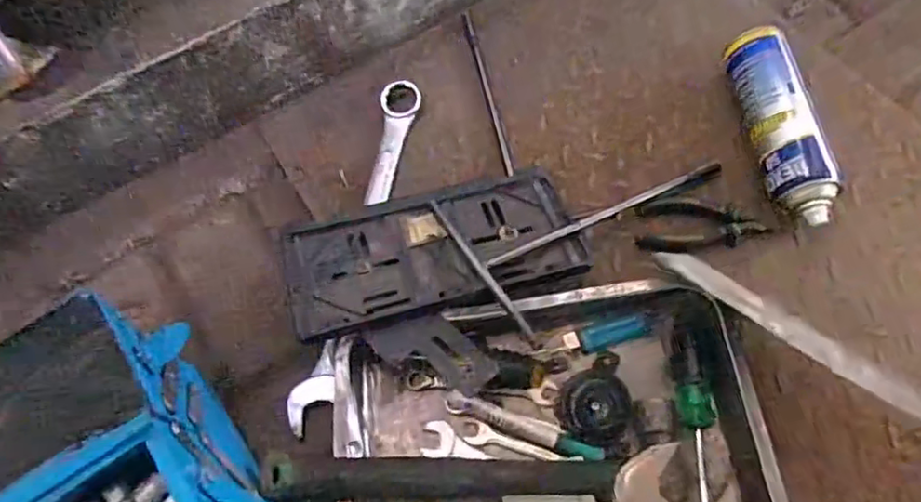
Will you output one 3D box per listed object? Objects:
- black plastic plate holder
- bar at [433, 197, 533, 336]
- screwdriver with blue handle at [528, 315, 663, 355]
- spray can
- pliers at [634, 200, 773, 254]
[{"bbox_3d":[-0.025,-0.007,0.605,0.283,0.013,0.151,-11,53,-9],"label":"black plastic plate holder"},{"bbox_3d":[0.016,0.011,0.575,0.009,0.012,0.186,-28,51,-9],"label":"bar"},{"bbox_3d":[0.127,0.082,0.580,0.115,0.017,0.022,-15,66,-4],"label":"screwdriver with blue handle"},{"bbox_3d":[0.332,-0.128,0.644,0.068,0.063,0.227,-3,66,1],"label":"spray can"},{"bbox_3d":[0.245,-0.028,0.626,0.129,0.010,0.055,-5,66,1],"label":"pliers"}]

